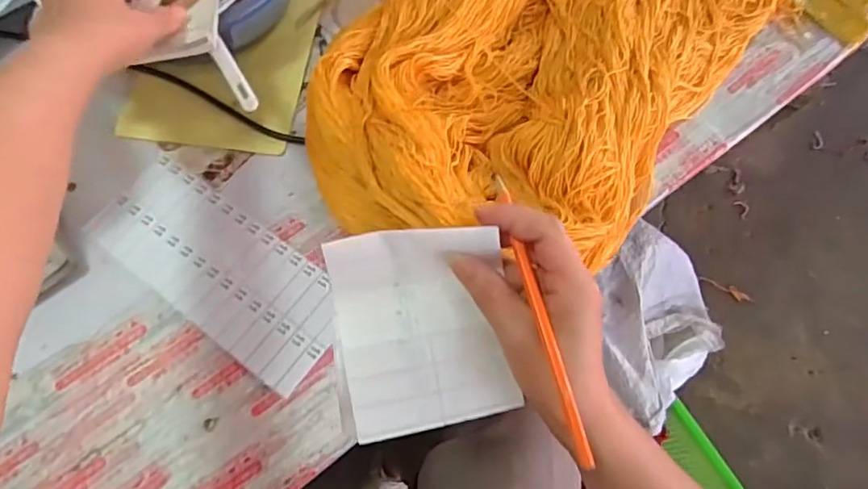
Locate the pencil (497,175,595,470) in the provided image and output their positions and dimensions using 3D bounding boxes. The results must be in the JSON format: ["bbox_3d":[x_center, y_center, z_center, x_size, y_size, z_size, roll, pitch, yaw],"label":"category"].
[{"bbox_3d":[0.058,0.035,0.304,0.007,0.005,0.157,-13,72,-6],"label":"pencil"}]

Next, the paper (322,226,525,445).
[{"bbox_3d":[-0.007,0.051,0.324,0.096,0.016,0.119,-10,92,-2],"label":"paper"}]

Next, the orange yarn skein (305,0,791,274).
[{"bbox_3d":[0.095,-0.205,0.529,0.347,0.079,0.493,36,74,11],"label":"orange yarn skein"}]

